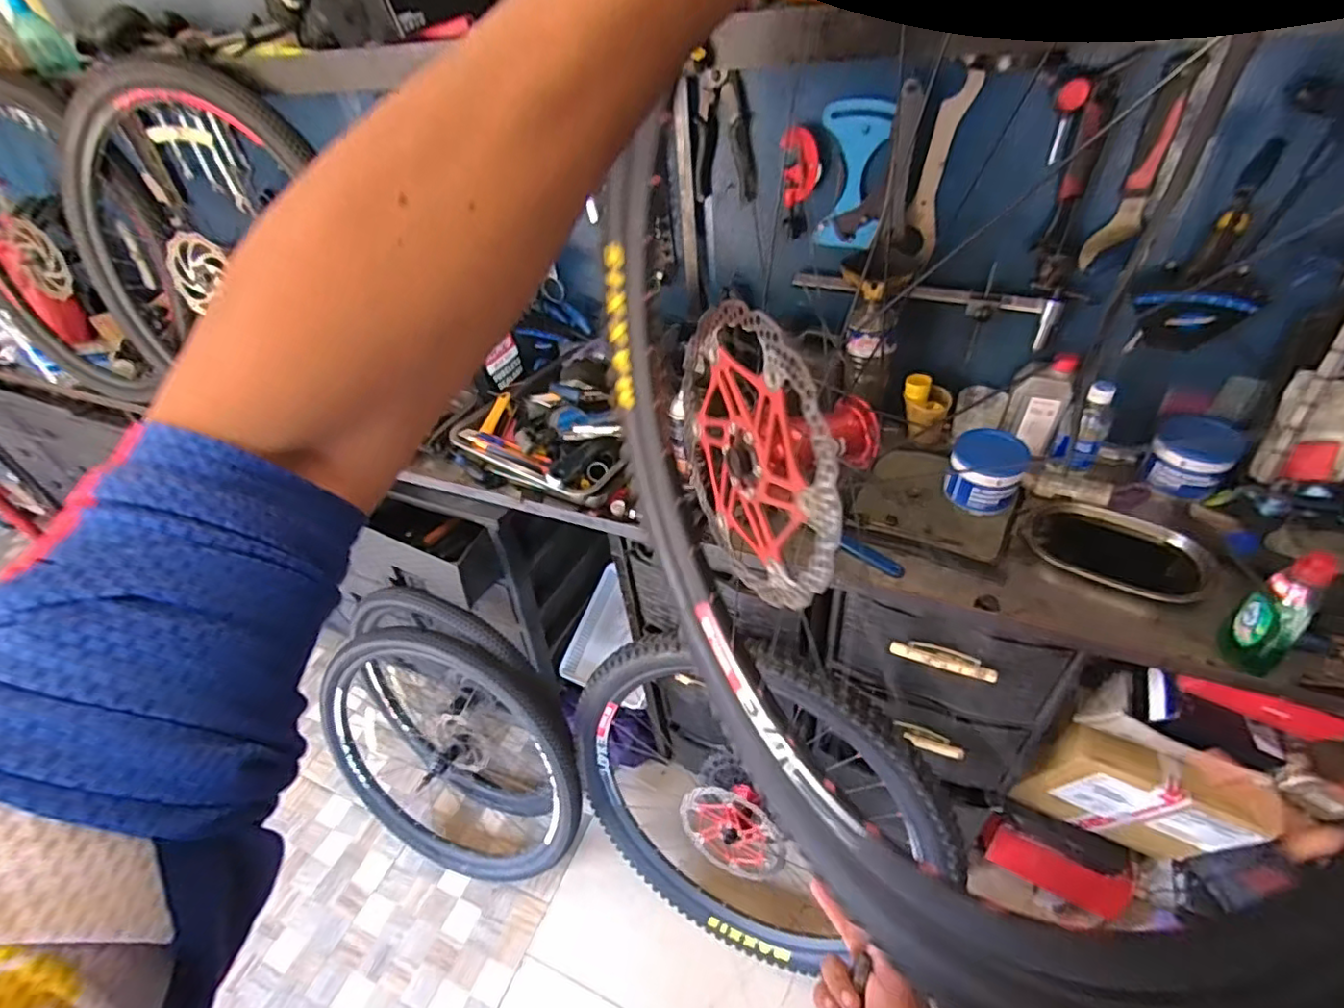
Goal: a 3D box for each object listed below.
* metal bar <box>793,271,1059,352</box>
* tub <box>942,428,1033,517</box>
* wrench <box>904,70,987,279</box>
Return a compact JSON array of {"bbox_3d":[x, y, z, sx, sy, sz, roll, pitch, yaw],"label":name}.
[{"bbox_3d":[0.386,-0.306,0.960,0.393,0.074,0.026,13,45,19],"label":"metal bar"},{"bbox_3d":[0.476,-0.050,0.926,0.104,0.092,0.088,18,47,24],"label":"tub"},{"bbox_3d":[0.373,-0.457,0.859,0.047,0.251,0.008,28,46,27],"label":"wrench"}]

